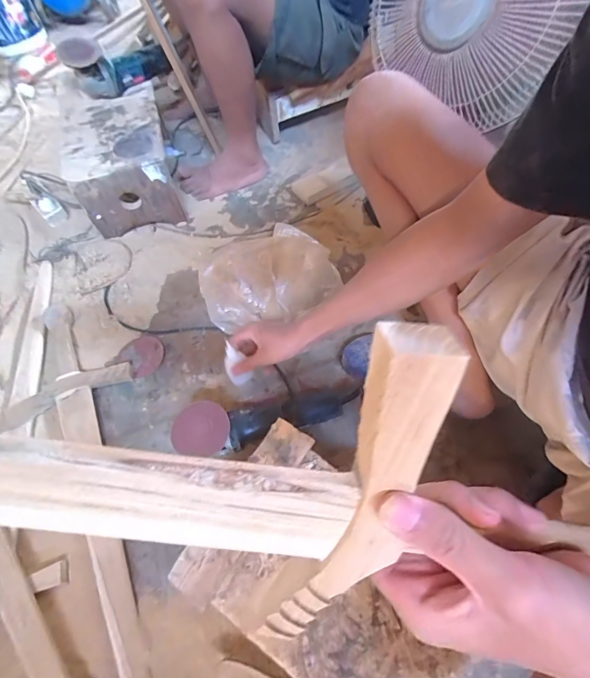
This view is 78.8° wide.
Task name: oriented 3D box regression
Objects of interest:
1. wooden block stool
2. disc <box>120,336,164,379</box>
[{"bbox_3d":[-0.436,-0.456,0.930,0.223,0.199,0.320,-15,62,-5],"label":"wooden block stool"},{"bbox_3d":[-0.326,0.032,0.775,0.082,0.007,0.089,-1,64,1],"label":"disc"}]

